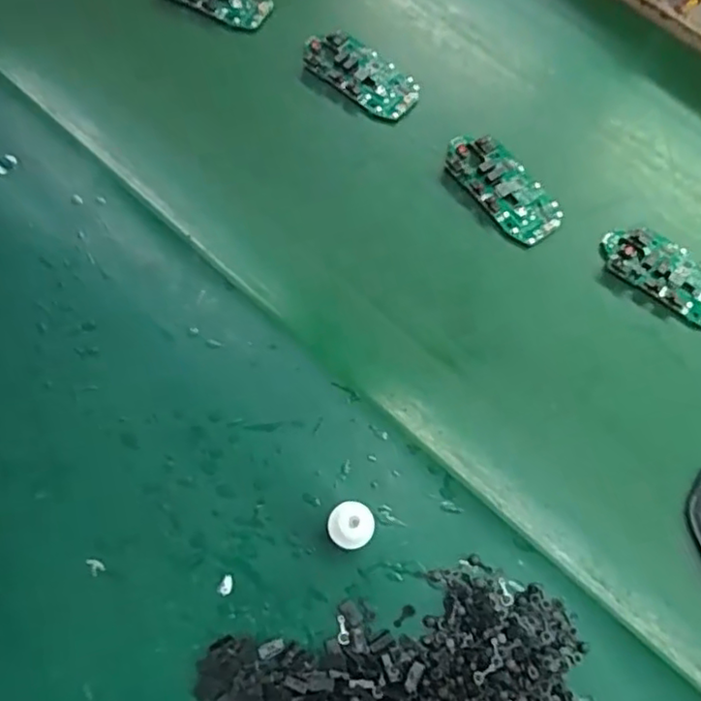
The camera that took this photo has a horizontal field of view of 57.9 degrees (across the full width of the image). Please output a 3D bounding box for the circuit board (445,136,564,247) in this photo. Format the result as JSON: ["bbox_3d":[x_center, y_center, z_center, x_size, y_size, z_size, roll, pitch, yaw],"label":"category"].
[{"bbox_3d":[0.111,-0.119,0.459,0.043,0.015,0.093,-40,77,-14],"label":"circuit board"}]

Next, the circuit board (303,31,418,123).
[{"bbox_3d":[0.009,-0.215,0.489,0.092,0.011,0.041,35,73,10],"label":"circuit board"}]

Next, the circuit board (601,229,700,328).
[{"bbox_3d":[0.222,-0.053,0.441,0.098,0.013,0.044,32,72,8],"label":"circuit board"}]

